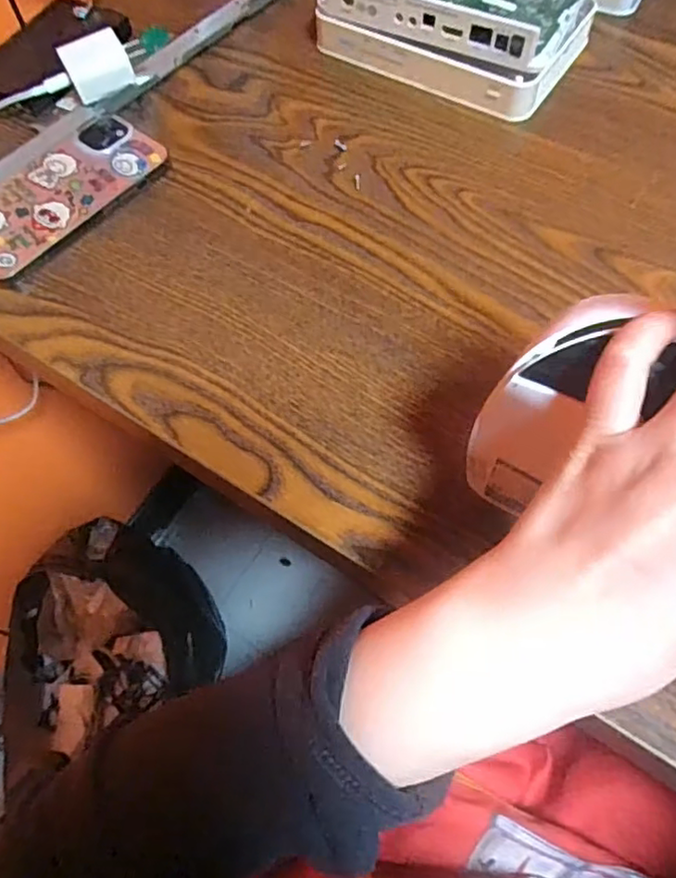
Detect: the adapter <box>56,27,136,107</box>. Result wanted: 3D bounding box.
[{"bbox_3d":[-0.168,-0.261,0.435,0.046,0.027,0.034,-24,66,-9],"label":"adapter"}]

